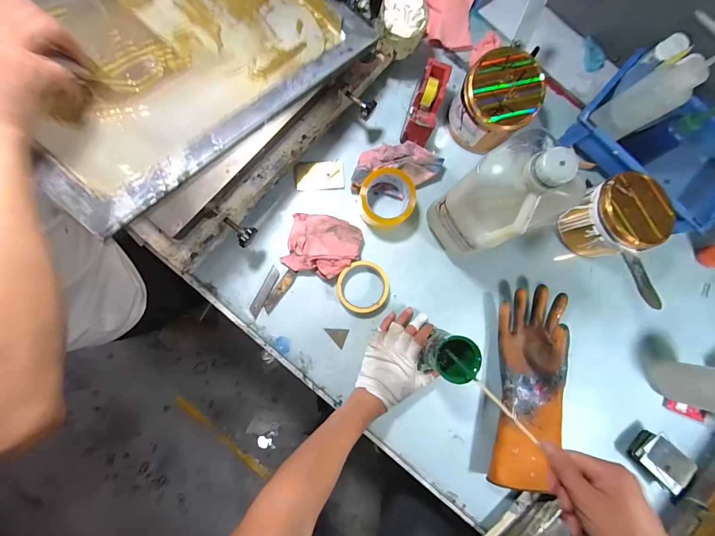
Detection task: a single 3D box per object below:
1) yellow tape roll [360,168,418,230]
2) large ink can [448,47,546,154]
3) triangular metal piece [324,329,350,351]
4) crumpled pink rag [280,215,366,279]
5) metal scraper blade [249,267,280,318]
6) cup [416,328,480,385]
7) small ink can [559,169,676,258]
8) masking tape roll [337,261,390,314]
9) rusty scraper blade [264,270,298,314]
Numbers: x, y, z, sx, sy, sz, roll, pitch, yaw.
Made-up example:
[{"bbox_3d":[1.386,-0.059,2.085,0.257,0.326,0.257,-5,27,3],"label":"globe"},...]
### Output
[{"bbox_3d":[0.051,-0.124,0.620,0.095,0.065,0.100,0,85,-4],"label":"yellow tape roll"},{"bbox_3d":[0.251,-0.299,0.620,0.128,0.128,0.125,0,85,-4],"label":"large ink can"},{"bbox_3d":[-0.039,0.131,0.627,0.043,0.004,0.036,6,84,-4],"label":"triangular metal piece"},{"bbox_3d":[-0.062,-0.041,0.616,0.132,0.039,0.112,15,84,-3],"label":"crumpled pink rag"},{"bbox_3d":[-0.171,0.044,0.618,0.020,0.007,0.094,28,83,-1],"label":"metal scraper blade"},{"bbox_3d":[0.150,0.144,0.557,0.070,0.107,0.070,10,84,-3],"label":"cup"},{"bbox_3d":[0.464,-0.091,0.613,0.129,0.108,0.124,0,85,-4],"label":"small ink can"},{"bbox_3d":[0.010,0.036,0.623,0.094,0.025,0.093,0,85,-4],"label":"masking tape roll"},{"bbox_3d":[-0.143,0.042,0.617,0.021,0.004,0.087,36,83,-7],"label":"rusty scraper blade"}]

